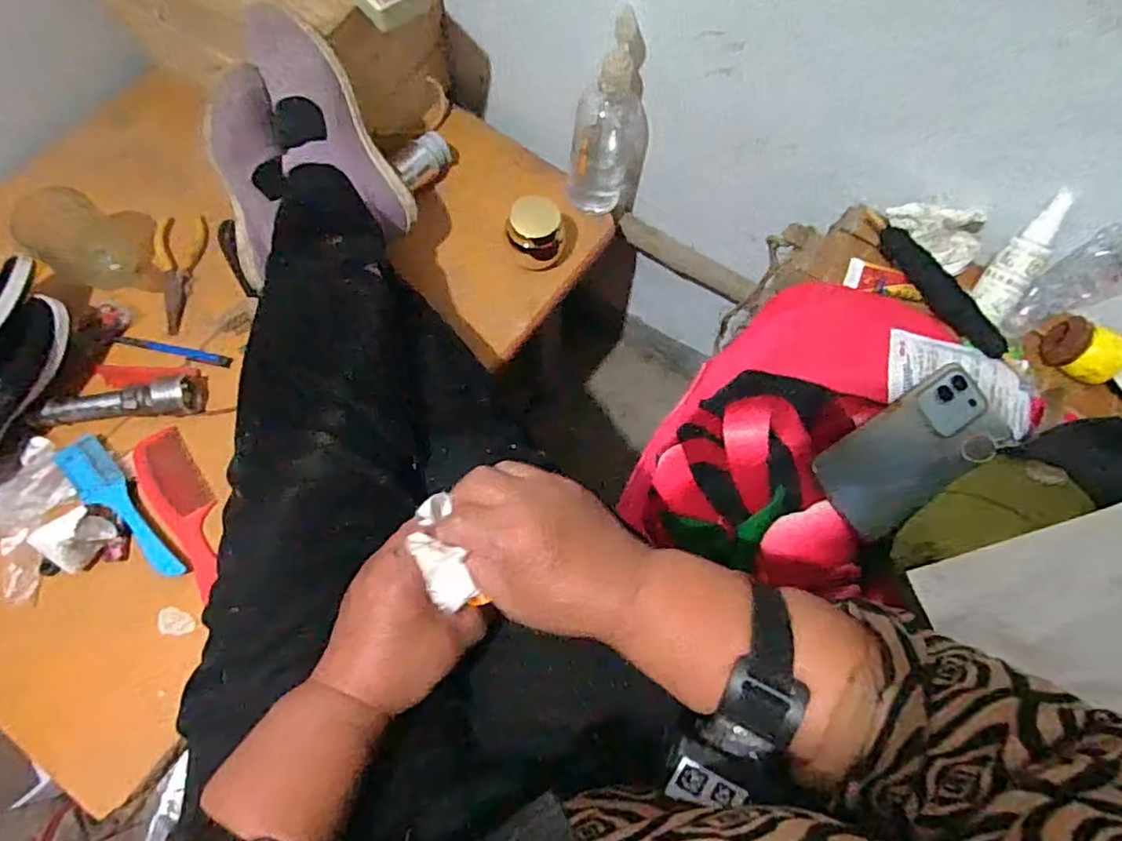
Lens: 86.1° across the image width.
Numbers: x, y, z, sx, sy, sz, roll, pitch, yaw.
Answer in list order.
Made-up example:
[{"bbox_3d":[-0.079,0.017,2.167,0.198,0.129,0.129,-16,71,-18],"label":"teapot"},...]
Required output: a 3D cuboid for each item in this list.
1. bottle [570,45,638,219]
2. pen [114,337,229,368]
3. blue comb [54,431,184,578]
[{"bbox_3d":[0.046,-0.314,0.671,0.067,0.185,0.065,11,73,1],"label":"bottle"},{"bbox_3d":[-0.429,-0.076,0.663,0.120,0.016,0.013,12,72,-12],"label":"pen"},{"bbox_3d":[-0.434,0.084,0.589,0.180,0.018,0.040,43,76,10],"label":"blue comb"}]

